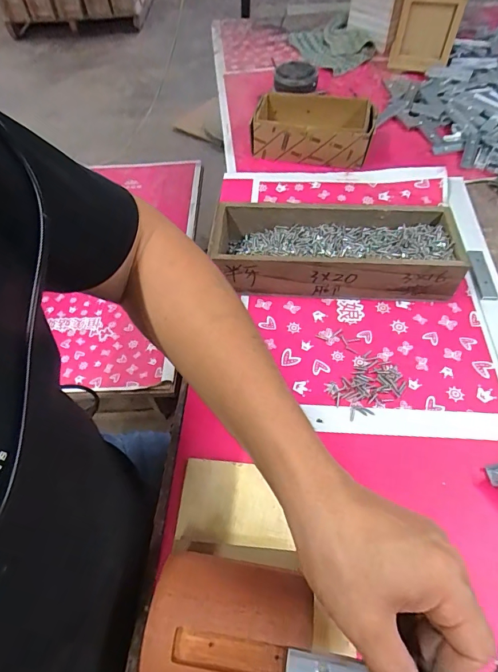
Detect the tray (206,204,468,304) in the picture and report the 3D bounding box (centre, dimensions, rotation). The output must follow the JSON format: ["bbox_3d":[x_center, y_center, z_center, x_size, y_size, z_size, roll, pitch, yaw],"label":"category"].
[{"bbox_3d":[0.094,-0.104,0.504,0.281,0.064,0.114,0,54,1],"label":"tray"}]

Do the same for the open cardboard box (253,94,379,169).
[{"bbox_3d":[0.105,-0.339,0.669,0.184,0.061,0.118,14,56,11],"label":"open cardboard box"}]

